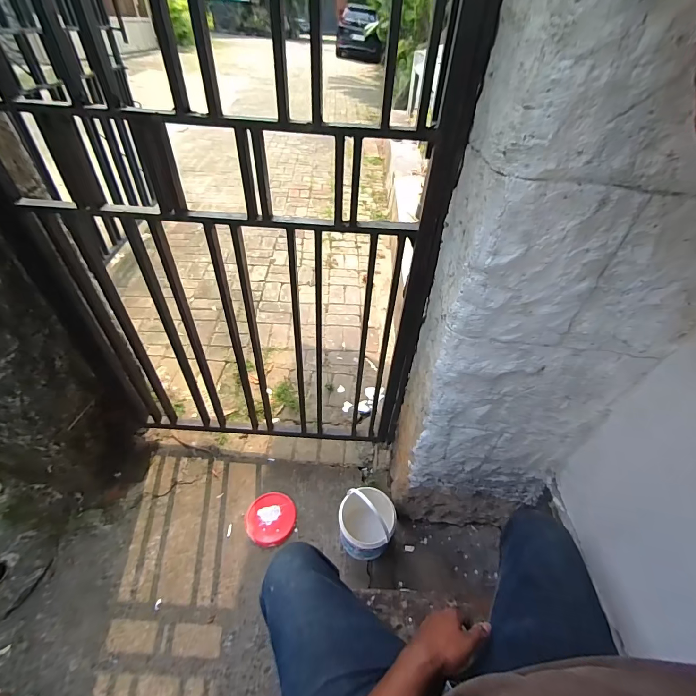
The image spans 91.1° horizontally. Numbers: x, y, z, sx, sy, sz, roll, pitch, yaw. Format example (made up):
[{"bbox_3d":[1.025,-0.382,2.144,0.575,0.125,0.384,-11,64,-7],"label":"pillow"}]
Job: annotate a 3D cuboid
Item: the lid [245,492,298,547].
[{"bbox_3d":[-0.281,0.627,1.259,0.177,0.008,0.183,2,43,-2],"label":"lid"}]

